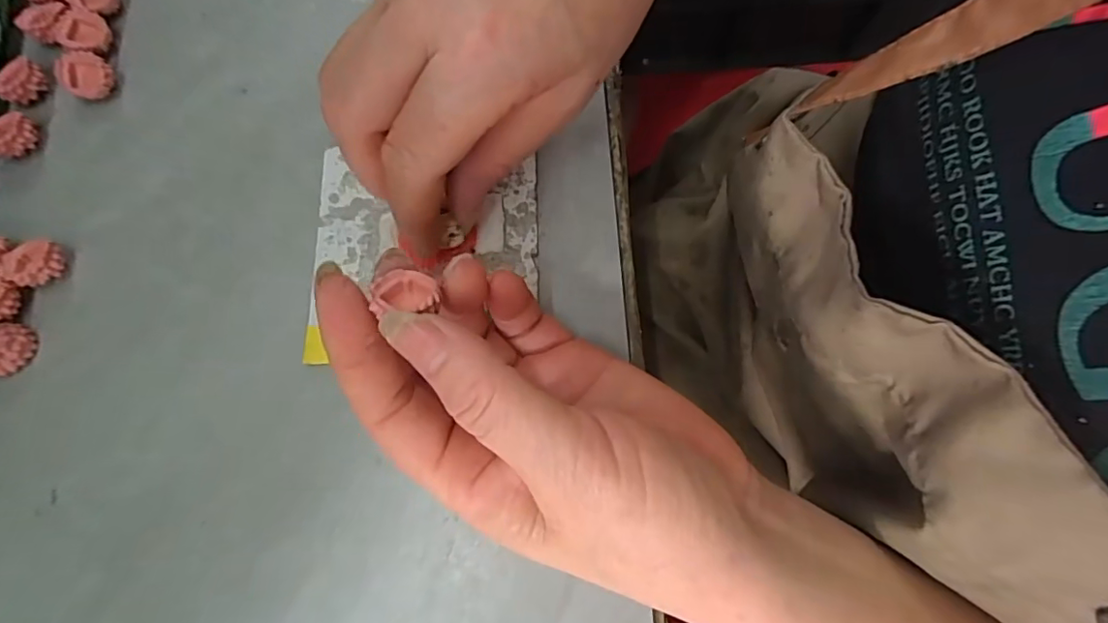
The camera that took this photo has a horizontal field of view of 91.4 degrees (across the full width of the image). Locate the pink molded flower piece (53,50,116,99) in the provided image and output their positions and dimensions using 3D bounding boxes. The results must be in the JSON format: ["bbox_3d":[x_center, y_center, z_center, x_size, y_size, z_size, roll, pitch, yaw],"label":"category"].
[{"bbox_3d":[-0.203,-0.103,0.233,0.020,0.009,0.019,0,76,-1],"label":"pink molded flower piece"}]

